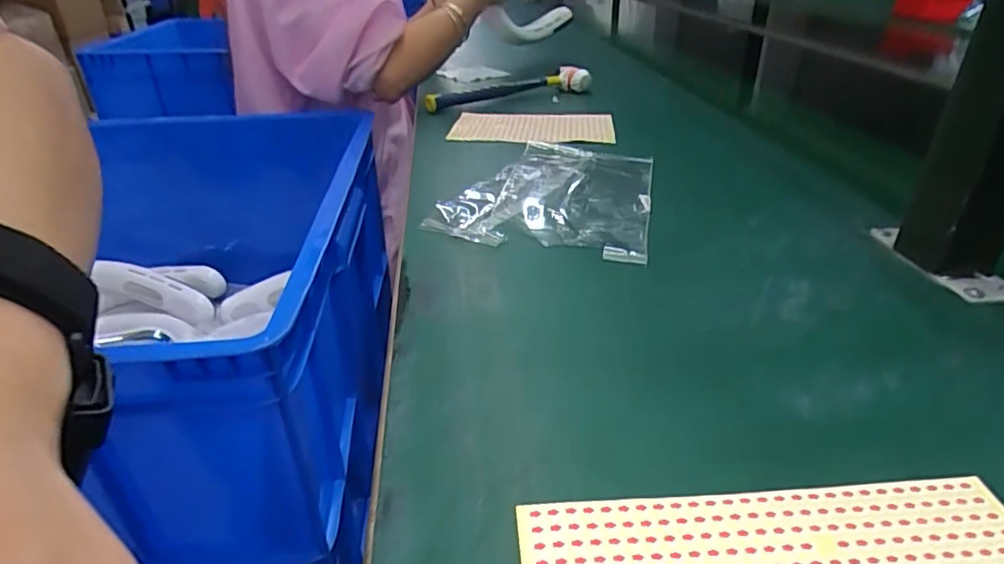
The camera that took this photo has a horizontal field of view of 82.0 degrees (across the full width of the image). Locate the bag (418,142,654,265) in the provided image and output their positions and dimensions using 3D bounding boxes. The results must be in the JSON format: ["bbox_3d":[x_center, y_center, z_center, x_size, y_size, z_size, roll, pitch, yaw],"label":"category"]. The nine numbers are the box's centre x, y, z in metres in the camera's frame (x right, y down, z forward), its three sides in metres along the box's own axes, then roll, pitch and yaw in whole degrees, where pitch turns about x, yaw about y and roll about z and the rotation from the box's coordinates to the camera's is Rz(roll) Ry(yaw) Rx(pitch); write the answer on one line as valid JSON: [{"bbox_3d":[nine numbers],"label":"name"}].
[{"bbox_3d":[0.043,-0.080,0.505,0.168,0.013,0.209,6,32,13],"label":"bag"}]

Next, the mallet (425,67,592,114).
[{"bbox_3d":[0.009,-0.272,0.811,0.247,0.031,0.043,-16,34,-23],"label":"mallet"}]

